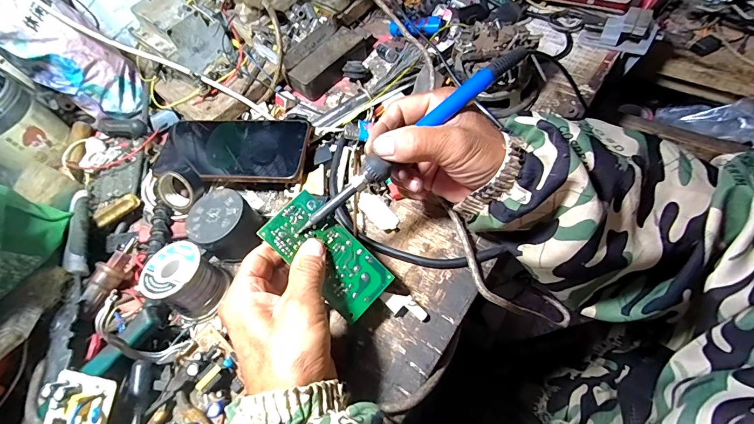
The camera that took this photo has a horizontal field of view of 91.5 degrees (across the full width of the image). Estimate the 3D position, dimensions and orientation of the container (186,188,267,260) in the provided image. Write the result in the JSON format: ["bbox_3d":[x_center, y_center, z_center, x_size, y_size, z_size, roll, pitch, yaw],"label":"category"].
[{"bbox_3d":[-0.146,0.013,0.358,0.060,0.046,0.060,-7,60,12],"label":"container"}]

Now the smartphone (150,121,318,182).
[{"bbox_3d":[-0.152,-0.070,0.384,0.160,0.011,0.075,6,66,7],"label":"smartphone"}]

